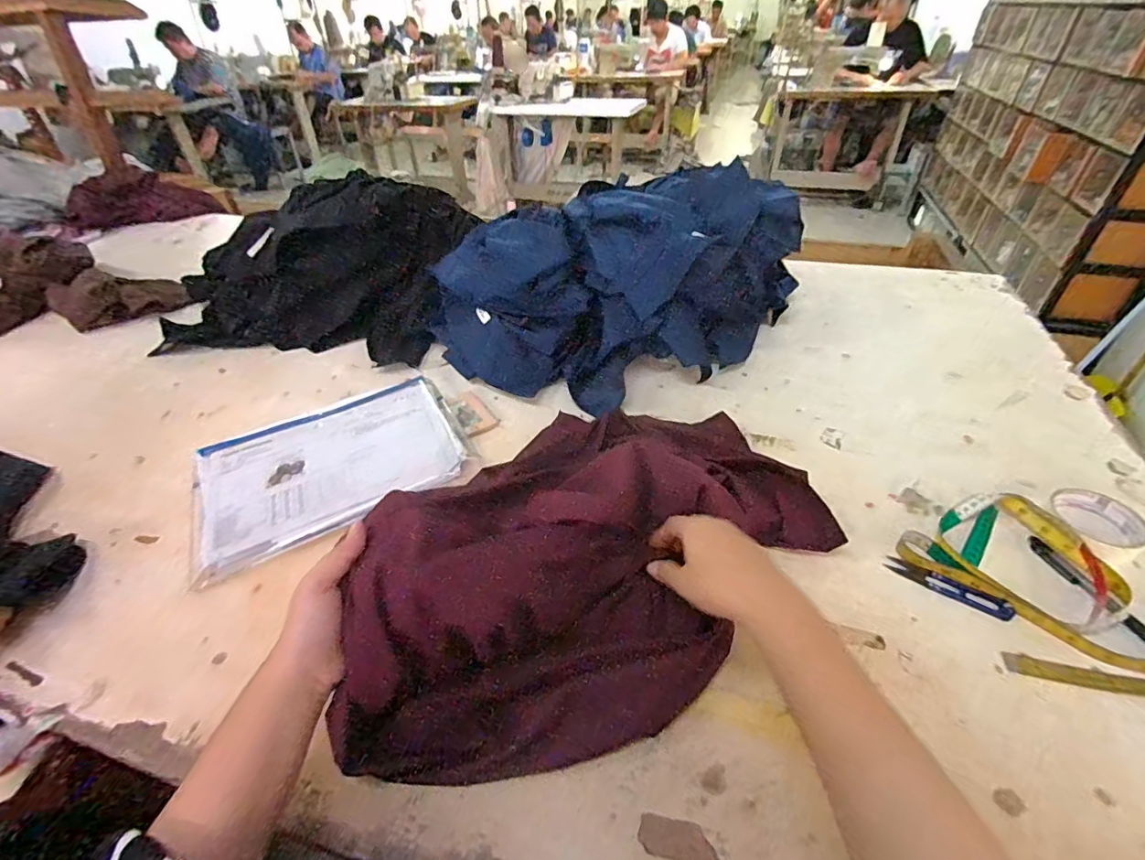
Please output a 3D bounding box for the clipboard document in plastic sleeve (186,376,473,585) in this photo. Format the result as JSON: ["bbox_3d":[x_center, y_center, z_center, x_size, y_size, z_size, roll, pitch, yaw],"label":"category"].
[{"bbox_3d":[-0.317,0.039,0.673,0.318,0.010,0.248,-22,43,-17],"label":"clipboard document in plastic sleeve"}]

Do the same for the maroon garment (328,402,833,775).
[{"bbox_3d":[0.012,0.084,0.494,0.502,0.148,0.319,-33,48,-33],"label":"maroon garment"}]

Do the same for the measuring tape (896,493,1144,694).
[{"bbox_3d":[0.465,0.163,0.476,0.188,0.022,0.258,-12,40,-13],"label":"measuring tape"}]

